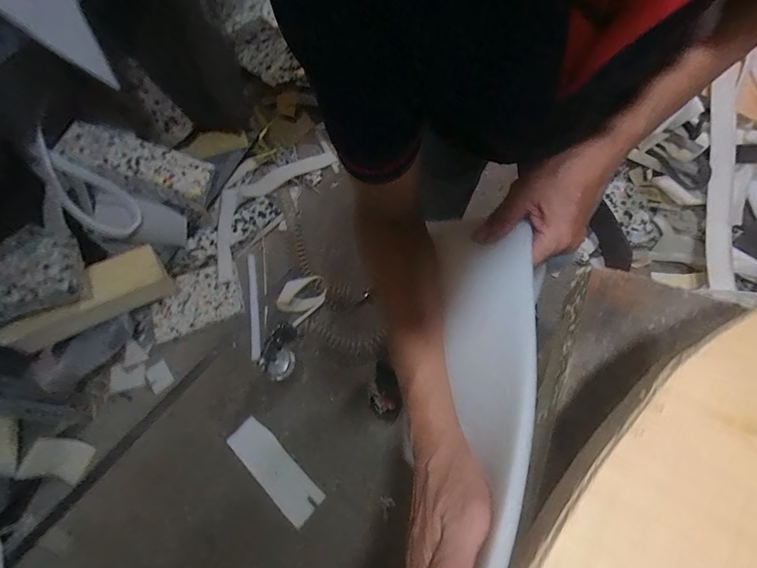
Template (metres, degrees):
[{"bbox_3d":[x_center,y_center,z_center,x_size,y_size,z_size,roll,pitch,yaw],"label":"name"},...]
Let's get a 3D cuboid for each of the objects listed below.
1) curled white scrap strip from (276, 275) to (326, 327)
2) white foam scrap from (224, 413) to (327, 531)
[{"bbox_3d":[-0.255,0.041,1.219,0.135,0.062,0.182,38,73,22],"label":"curled white scrap strip"},{"bbox_3d":[-0.294,0.509,1.002,0.317,0.033,0.103,37,72,21],"label":"white foam scrap"}]

